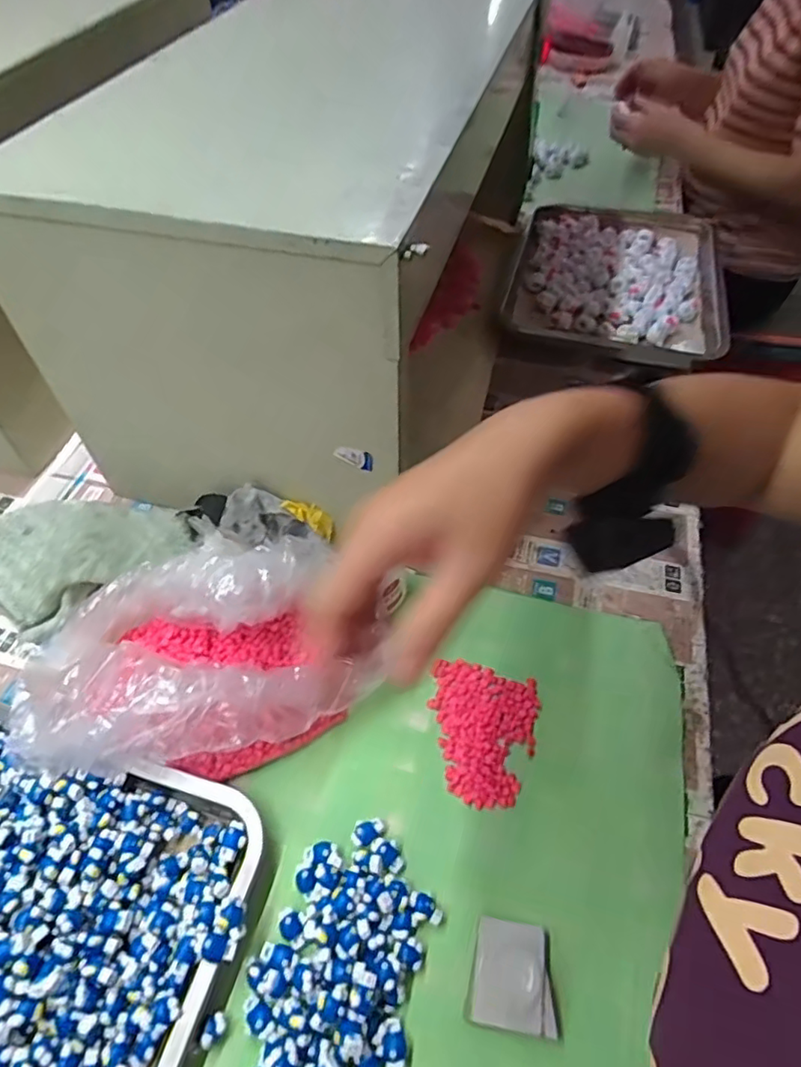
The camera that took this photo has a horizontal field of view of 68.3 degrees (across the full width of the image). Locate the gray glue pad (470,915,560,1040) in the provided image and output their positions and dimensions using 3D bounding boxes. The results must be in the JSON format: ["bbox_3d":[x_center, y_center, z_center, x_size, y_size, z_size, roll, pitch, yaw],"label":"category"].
[{"bbox_3d":[0.066,0.253,0.339,0.046,0.011,0.049,8,55,6],"label":"gray glue pad"}]

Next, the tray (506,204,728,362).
[{"bbox_3d":[0.243,-0.291,0.678,0.235,0.046,0.255,15,56,10],"label":"tray"}]

